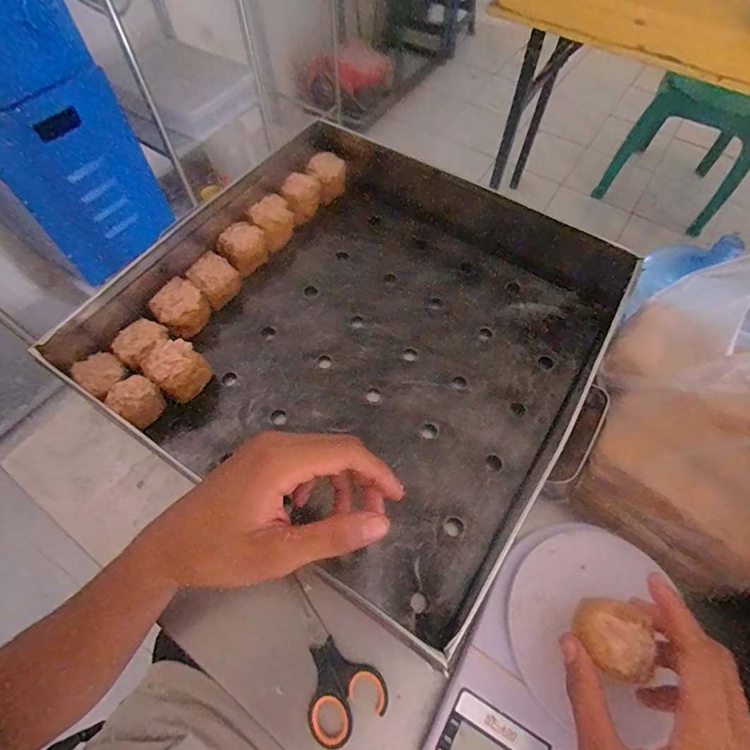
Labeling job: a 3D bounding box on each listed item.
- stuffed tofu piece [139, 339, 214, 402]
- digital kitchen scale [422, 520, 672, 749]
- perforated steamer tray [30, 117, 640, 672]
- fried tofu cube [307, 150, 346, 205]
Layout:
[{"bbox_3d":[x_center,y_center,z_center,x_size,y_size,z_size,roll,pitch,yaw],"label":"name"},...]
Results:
[{"bbox_3d":[-0.186,-0.002,0.410,0.031,0.061,0.047,39,68,18],"label":"stuffed tofu piece"},{"bbox_3d":[0.142,0.223,0.312,0.146,0.038,0.216,27,65,13],"label":"digital kitchen scale"},{"bbox_3d":[0.012,-0.061,0.440,0.434,0.082,0.475,33,66,16],"label":"perforated steamer tray"},{"bbox_3d":[-0.056,-0.243,0.522,0.049,0.036,0.035,-40,69,-19],"label":"fried tofu cube"}]

